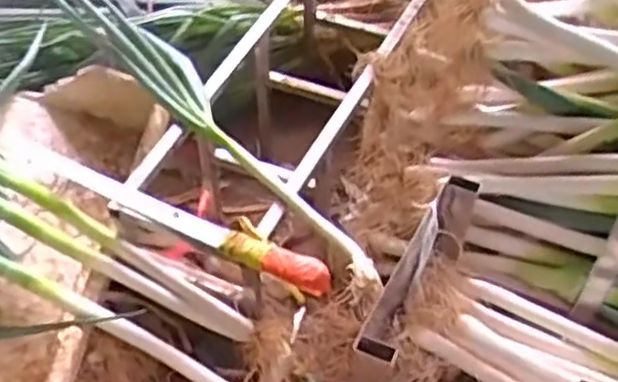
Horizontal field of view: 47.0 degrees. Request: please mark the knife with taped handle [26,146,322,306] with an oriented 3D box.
[{"bbox_3d":[-0.173,0.025,0.871,0.455,0.042,0.048,23,50,21],"label":"knife with taped handle"}]

